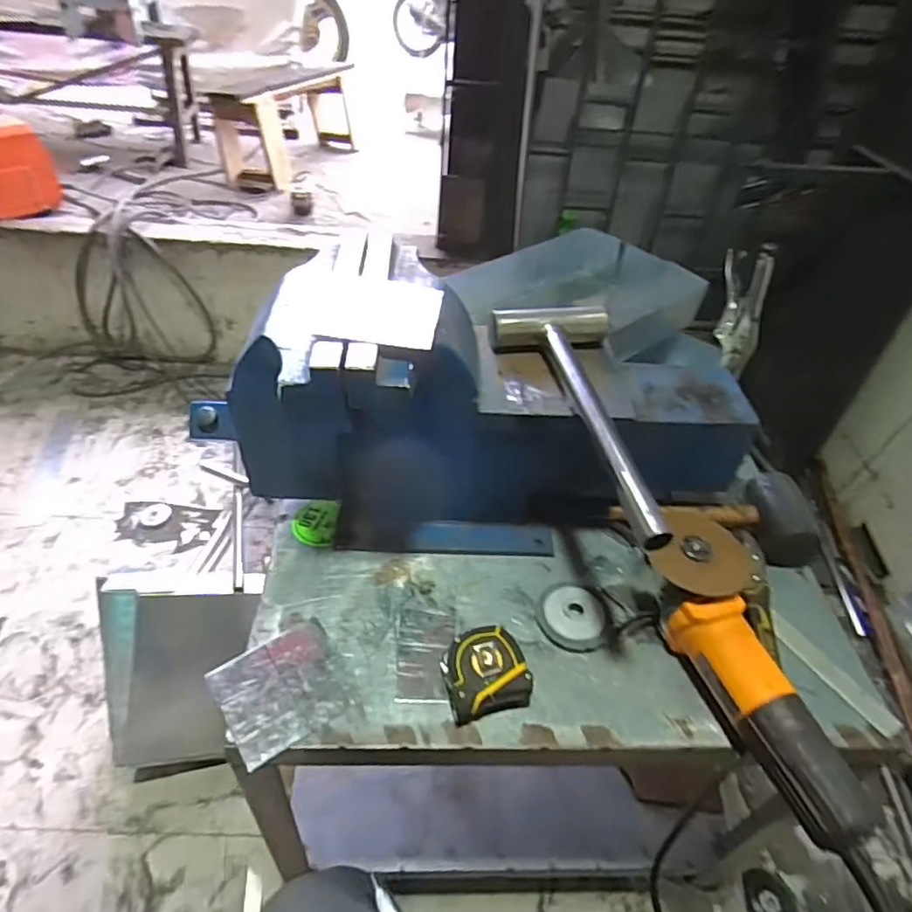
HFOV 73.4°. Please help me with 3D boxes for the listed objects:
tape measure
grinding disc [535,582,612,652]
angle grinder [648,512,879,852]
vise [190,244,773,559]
[{"bbox_3d":[0.025,0.198,0.555,0.073,0.042,0.068,-13,46,-18],"label":"tape measure"},{"bbox_3d":[0.119,0.159,0.622,0.071,0.014,0.076,3,43,-3],"label":"grinding disc"},{"bbox_3d":[0.268,0.181,0.549,0.092,0.078,0.285,-11,46,-17],"label":"angle grinder"},{"bbox_3d":[0.019,-0.043,0.653,0.546,0.270,0.191,-2,44,-8],"label":"vise"}]

